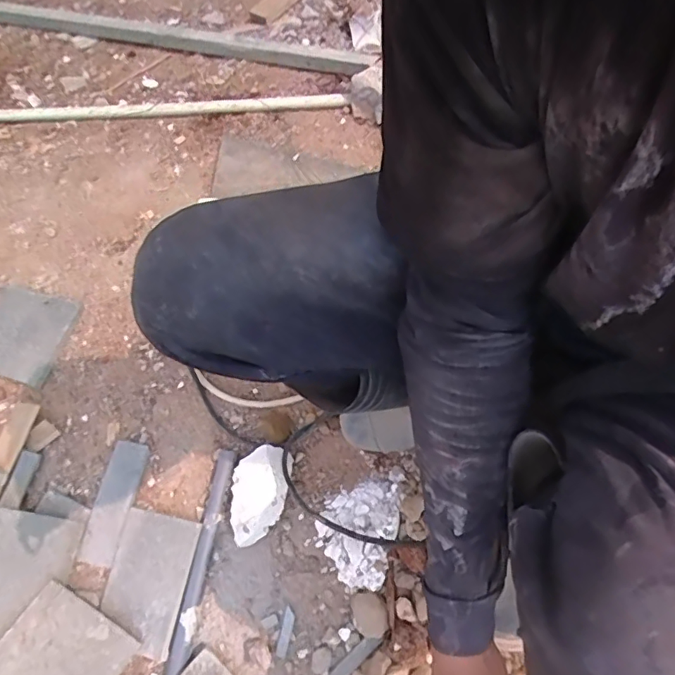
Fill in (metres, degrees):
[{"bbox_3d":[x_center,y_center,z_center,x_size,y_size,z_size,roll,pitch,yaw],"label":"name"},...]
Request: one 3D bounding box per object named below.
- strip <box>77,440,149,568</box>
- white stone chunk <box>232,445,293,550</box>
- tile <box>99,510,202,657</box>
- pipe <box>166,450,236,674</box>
[{"bbox_3d":[-0.292,0.211,0.655,0.051,0.010,0.152,10,64,3],"label":"strip"},{"bbox_3d":[-0.098,0.195,0.625,0.068,0.050,0.112,7,64,1],"label":"white stone chunk"},{"bbox_3d":[-0.233,0.294,0.617,0.106,0.008,0.145,7,70,17],"label":"tile"},{"bbox_3d":[-0.167,0.268,0.615,0.027,0.018,0.254,9,64,3],"label":"pipe"}]

